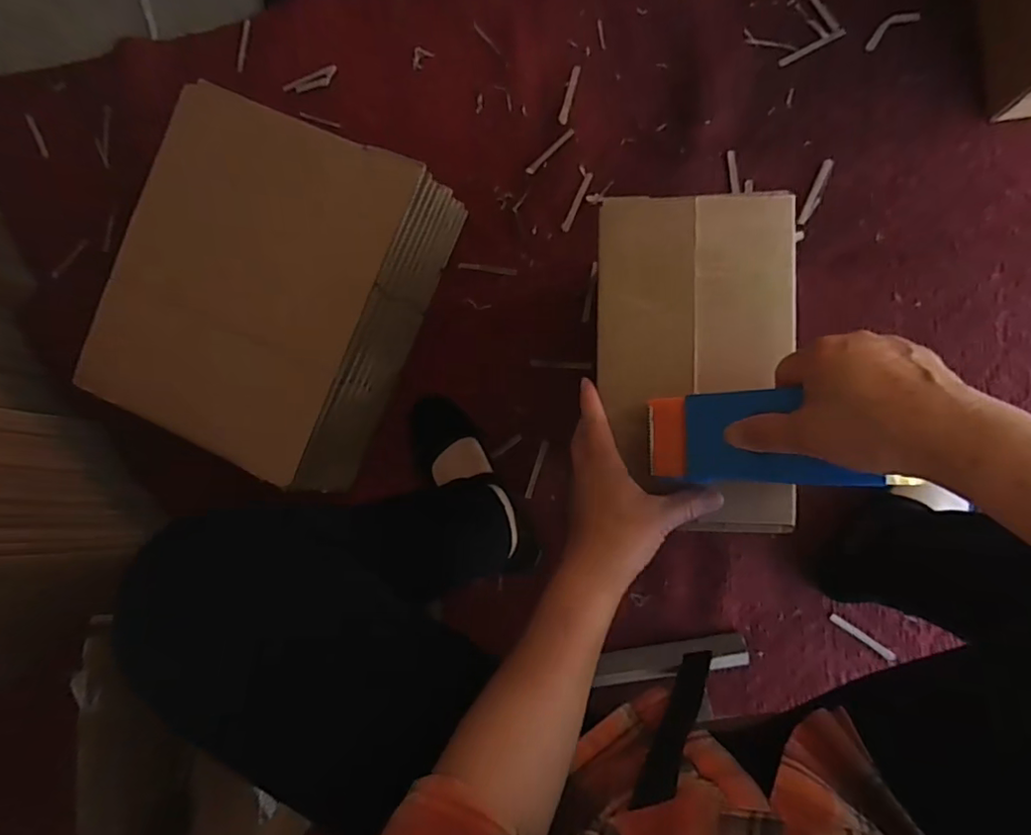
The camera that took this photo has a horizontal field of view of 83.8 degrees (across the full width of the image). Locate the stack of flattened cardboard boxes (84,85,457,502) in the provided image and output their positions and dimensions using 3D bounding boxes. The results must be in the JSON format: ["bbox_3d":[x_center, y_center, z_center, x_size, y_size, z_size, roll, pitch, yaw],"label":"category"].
[{"bbox_3d":[-0.294,-0.142,0.686,0.331,0.125,0.395,25,92,8],"label":"stack of flattened cardboard boxes"}]

